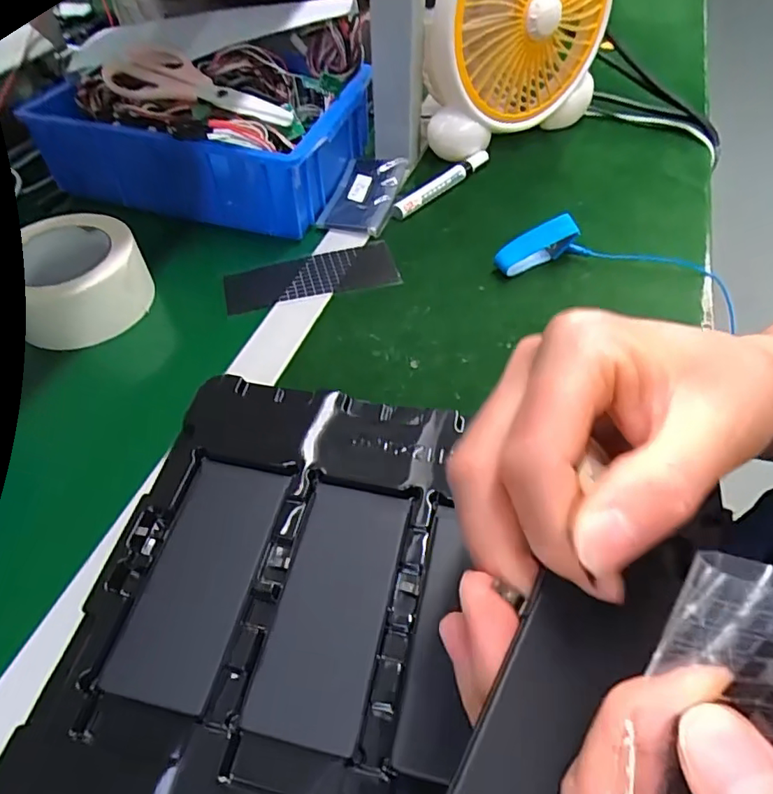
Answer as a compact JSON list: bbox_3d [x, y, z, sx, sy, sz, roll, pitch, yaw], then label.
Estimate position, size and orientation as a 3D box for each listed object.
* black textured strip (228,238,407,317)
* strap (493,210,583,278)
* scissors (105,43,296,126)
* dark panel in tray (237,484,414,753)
[{"bbox_3d":[-0.066,-0.105,0.476,0.146,0.008,0.059,-14,52,-6],"label":"black textured strip"},{"bbox_3d":[0.127,-0.127,0.462,0.062,0.044,0.017,-15,52,-12],"label":"strap"},{"bbox_3d":[-0.175,-0.291,0.511,0.192,0.021,0.069,17,52,11],"label":"scissors"},{"bbox_3d":[-0.024,0.090,0.243,0.048,0.009,0.108,12,51,7],"label":"dark panel in tray"}]

